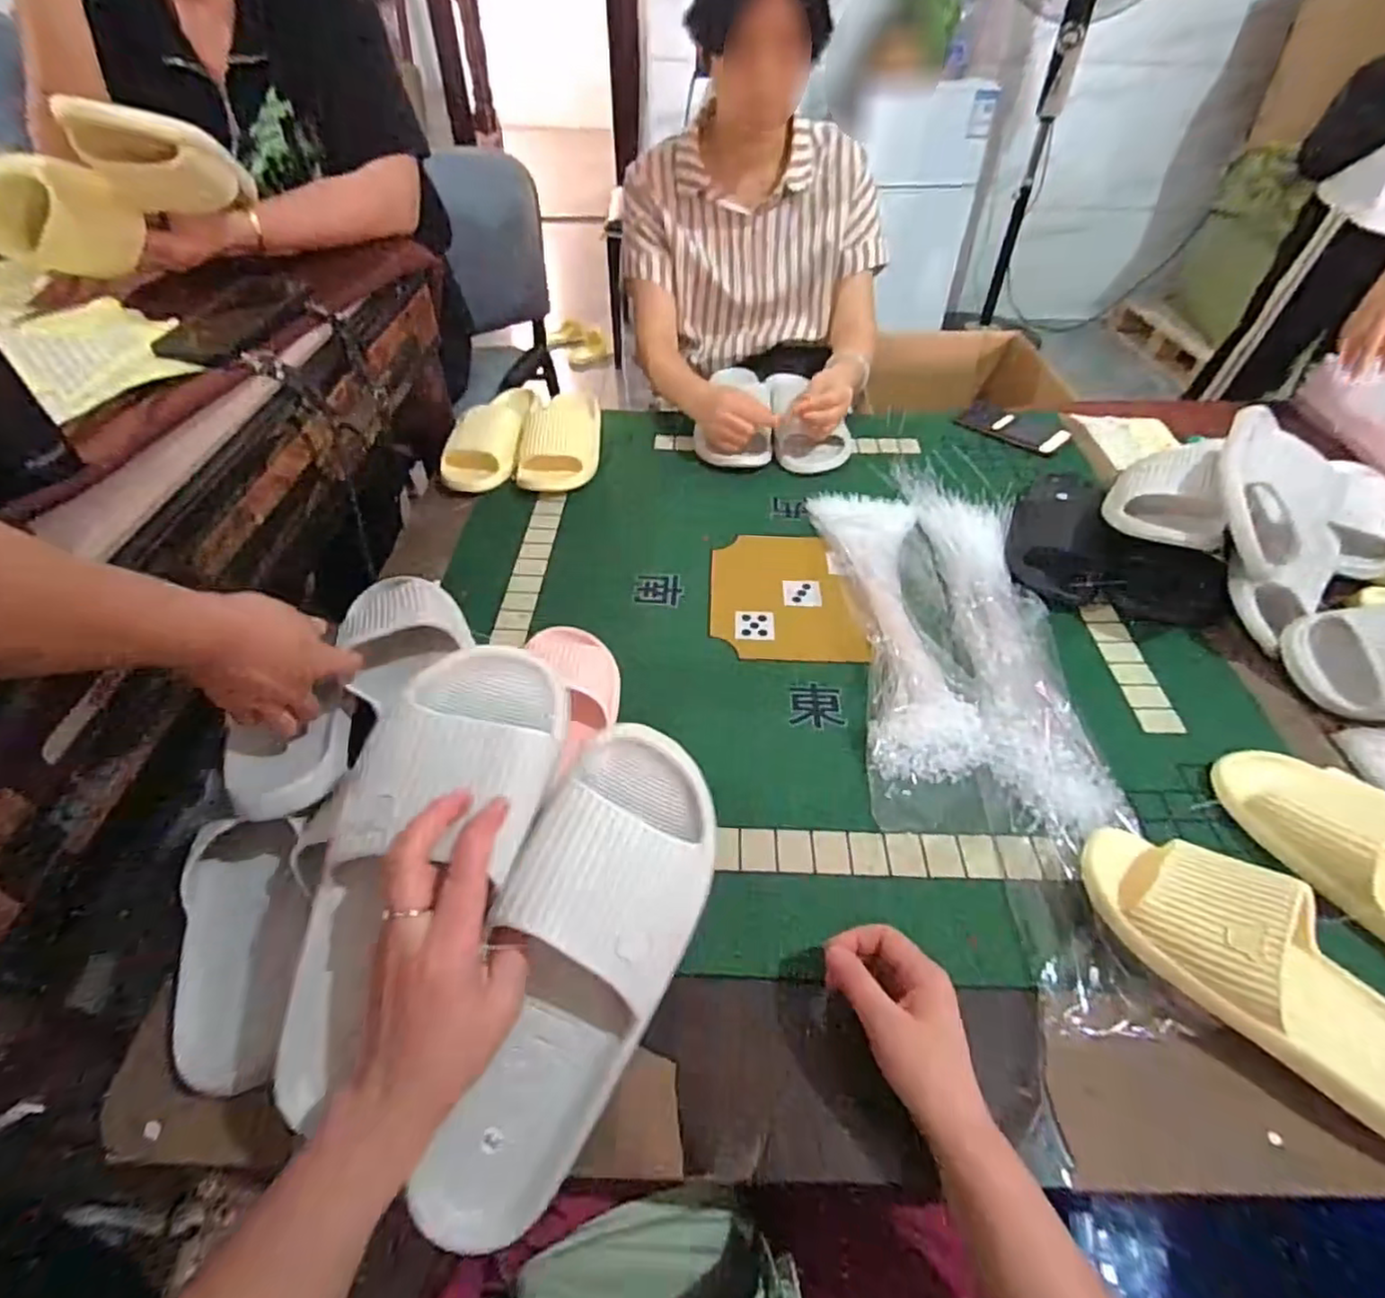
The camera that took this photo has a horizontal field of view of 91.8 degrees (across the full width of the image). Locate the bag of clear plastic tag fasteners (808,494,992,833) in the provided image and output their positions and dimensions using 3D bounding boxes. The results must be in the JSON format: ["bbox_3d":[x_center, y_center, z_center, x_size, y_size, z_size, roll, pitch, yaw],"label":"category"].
[{"bbox_3d":[0.223,-0.038,0.735,0.124,0.042,0.500,1,47,-1],"label":"bag of clear plastic tag fasteners"}]

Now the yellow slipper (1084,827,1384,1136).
[{"bbox_3d":[0.390,0.217,0.448,0.097,0.064,0.255,-33,55,-28],"label":"yellow slipper"}]

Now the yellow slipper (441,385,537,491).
[{"bbox_3d":[-0.295,-0.321,0.994,0.097,0.063,0.246,4,47,3],"label":"yellow slipper"}]

